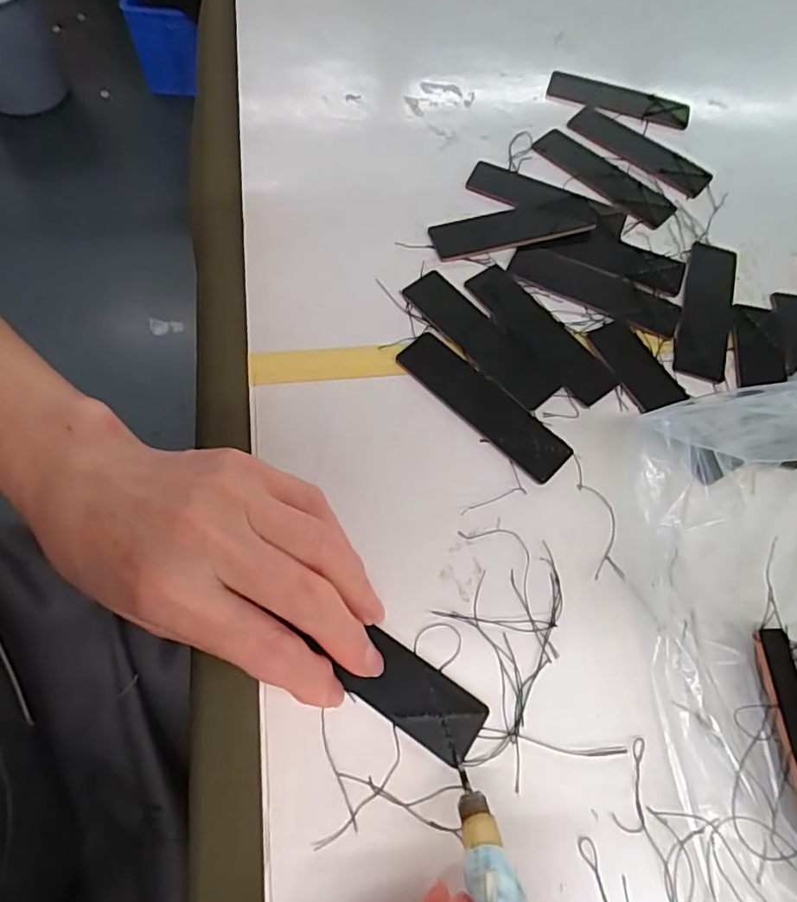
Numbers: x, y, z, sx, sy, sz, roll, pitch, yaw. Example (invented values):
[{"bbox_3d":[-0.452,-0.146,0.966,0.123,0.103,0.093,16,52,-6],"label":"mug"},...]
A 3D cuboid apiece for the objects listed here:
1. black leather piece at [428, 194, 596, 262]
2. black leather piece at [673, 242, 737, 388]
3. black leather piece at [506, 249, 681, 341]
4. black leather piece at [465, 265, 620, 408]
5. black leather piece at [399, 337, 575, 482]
[{"bbox_3d":[0.067,-0.129,0.327,0.100,0.004,0.029,-17,66,-12],"label":"black leather piece"},{"bbox_3d":[0.168,-0.078,0.313,0.027,0.004,0.102,18,61,7],"label":"black leather piece"},{"bbox_3d":[0.107,-0.088,0.312,0.093,0.004,0.030,23,65,7],"label":"black leather piece"},{"bbox_3d":[0.073,-0.062,0.294,0.029,0.004,0.092,-33,70,-18],"label":"black leather piece"},{"bbox_3d":[0.040,-0.023,0.273,0.093,0.004,0.027,41,68,15],"label":"black leather piece"}]

